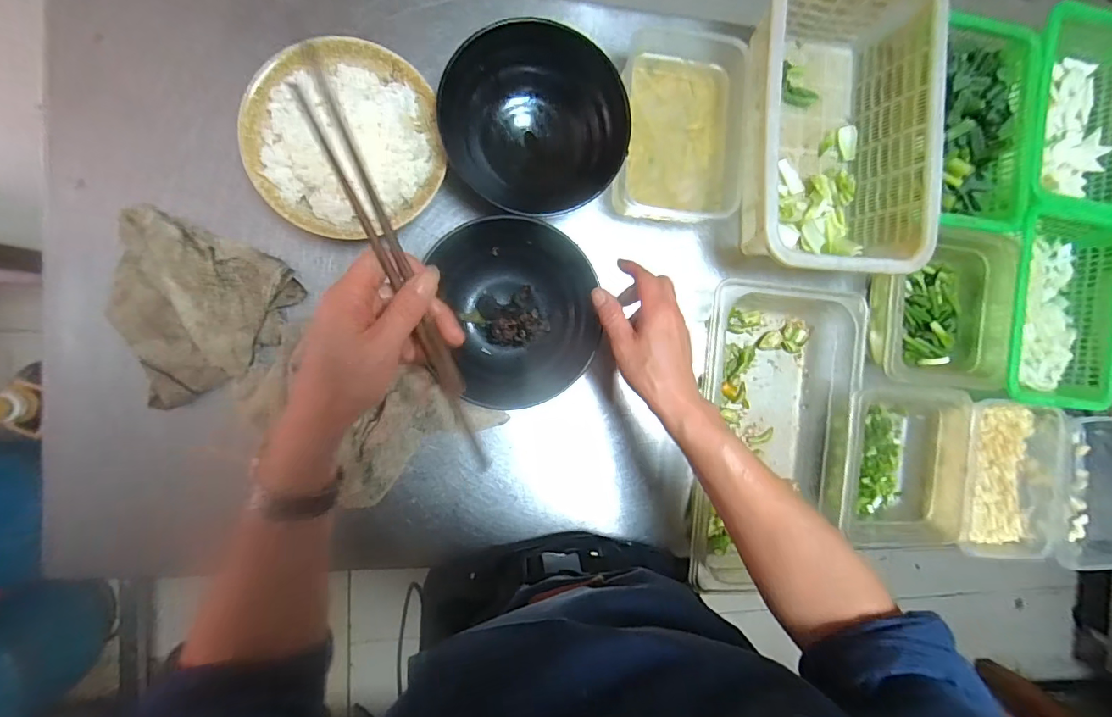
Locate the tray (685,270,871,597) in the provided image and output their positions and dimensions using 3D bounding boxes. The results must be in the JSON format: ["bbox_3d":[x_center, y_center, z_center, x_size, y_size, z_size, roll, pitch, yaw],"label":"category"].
[{"bbox_3d":[0.232,0.055,0.534,0.152,0.057,0.258,7,91,-9],"label":"tray"}]

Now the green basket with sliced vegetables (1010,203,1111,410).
[{"bbox_3d":[0.585,-0.060,0.589,0.159,0.064,0.233,0,92,-9],"label":"green basket with sliced vegetables"}]

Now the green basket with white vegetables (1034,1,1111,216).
[{"bbox_3d":[0.616,-0.290,0.588,0.161,0.062,0.230,10,90,-9],"label":"green basket with white vegetables"}]

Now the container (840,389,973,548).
[{"bbox_3d":[0.376,0.121,0.552,0.153,0.065,0.170,4,91,-9],"label":"container"}]

